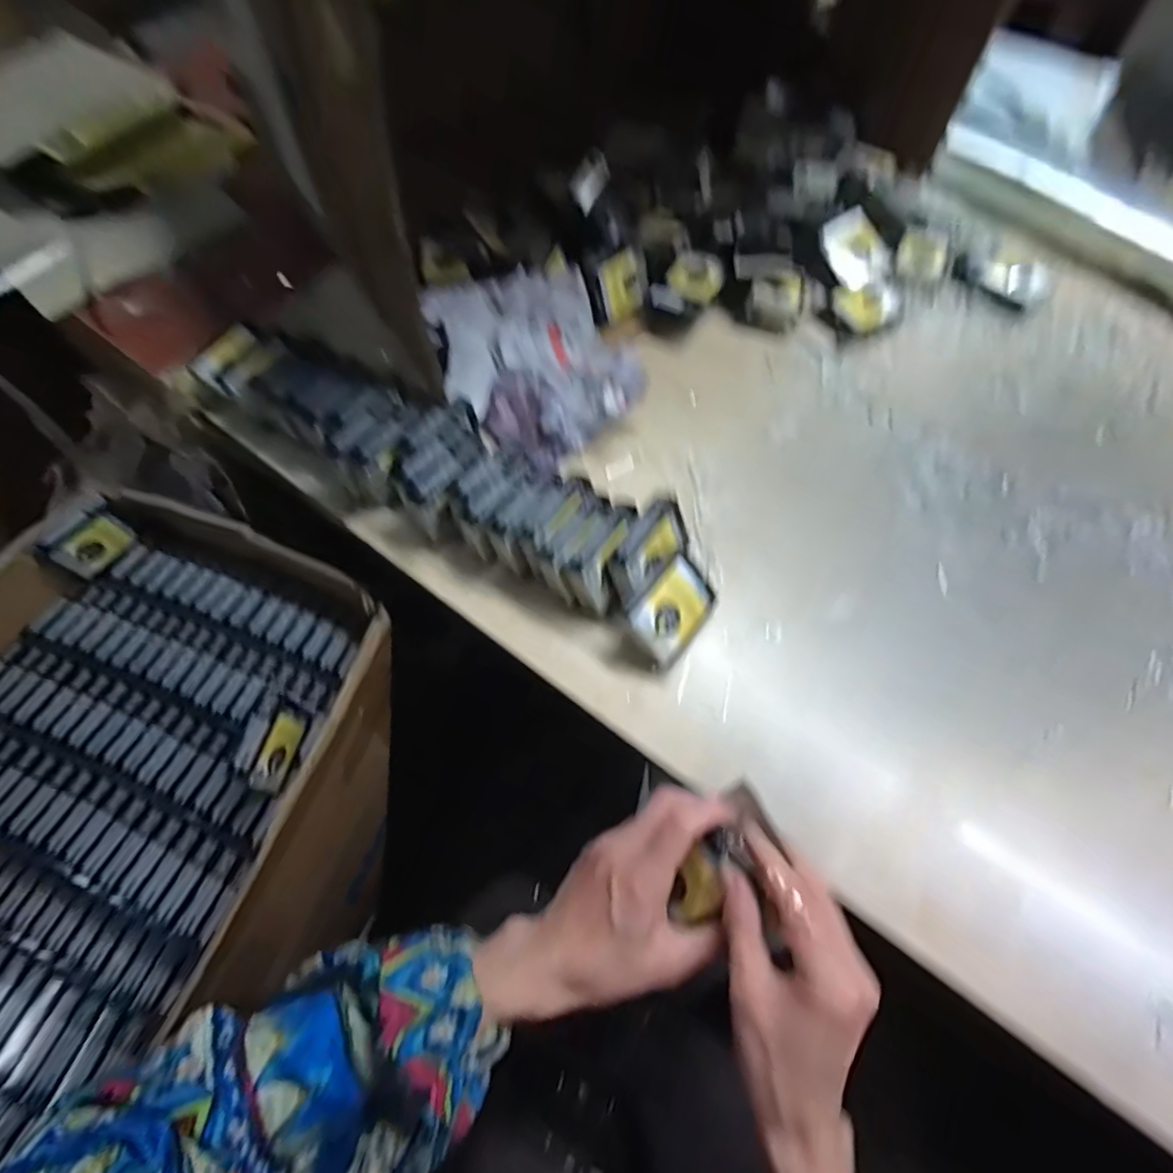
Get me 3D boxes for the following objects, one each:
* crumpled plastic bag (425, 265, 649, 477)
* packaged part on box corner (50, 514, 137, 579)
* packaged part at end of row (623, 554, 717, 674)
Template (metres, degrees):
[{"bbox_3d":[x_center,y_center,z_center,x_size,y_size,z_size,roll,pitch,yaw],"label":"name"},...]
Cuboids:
[{"bbox_3d":[-0.047,-0.203,0.558,0.157,0.065,0.198,-27,67,-12],"label":"crumpled plastic bag"},{"bbox_3d":[-0.474,-0.038,0.584,0.010,0.045,0.061,29,67,14],"label":"packaged part on box corner"},{"bbox_3d":[0.064,0.021,0.444,0.074,0.014,0.060,-47,111,-20],"label":"packaged part at end of row"}]

